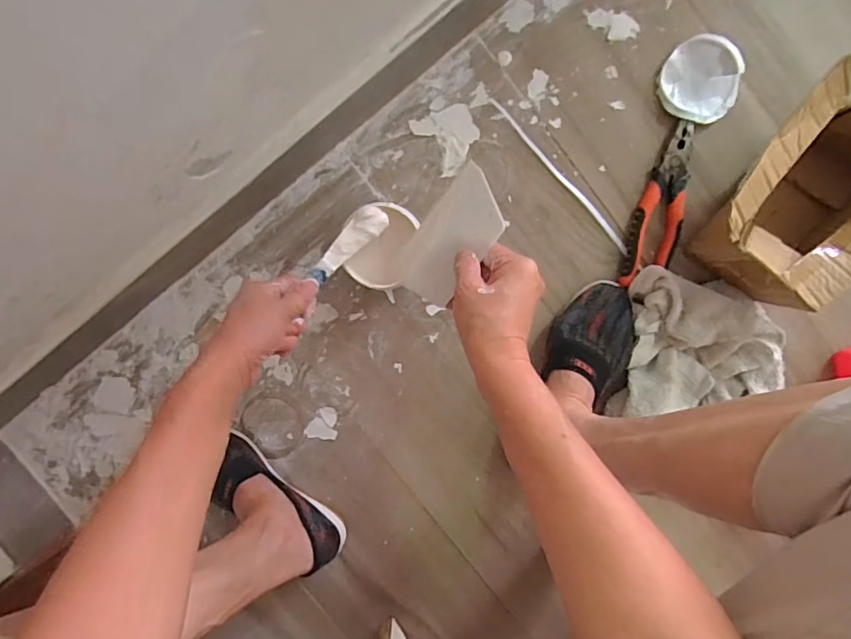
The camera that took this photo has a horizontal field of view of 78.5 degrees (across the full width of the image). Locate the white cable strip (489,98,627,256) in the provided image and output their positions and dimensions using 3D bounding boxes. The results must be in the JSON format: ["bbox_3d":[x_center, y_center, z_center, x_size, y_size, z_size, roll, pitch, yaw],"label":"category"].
[{"bbox_3d":[0.154,-0.164,0.595,0.011,0.007,0.228,-43,94,9],"label":"white cable strip"}]

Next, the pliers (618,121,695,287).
[{"bbox_3d":[0.263,-0.125,0.581,0.052,0.017,0.178,13,99,2],"label":"pliers"}]

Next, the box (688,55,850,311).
[{"bbox_3d":[0.371,-0.121,0.517,0.150,0.137,0.186,37,99,-2],"label":"box"}]

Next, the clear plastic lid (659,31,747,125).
[{"bbox_3d":[0.296,-0.256,0.558,0.080,0.024,0.084,1,99,4],"label":"clear plastic lid"}]

